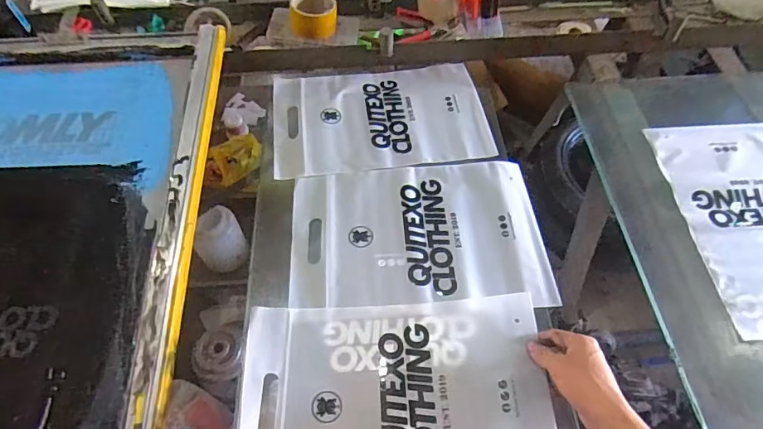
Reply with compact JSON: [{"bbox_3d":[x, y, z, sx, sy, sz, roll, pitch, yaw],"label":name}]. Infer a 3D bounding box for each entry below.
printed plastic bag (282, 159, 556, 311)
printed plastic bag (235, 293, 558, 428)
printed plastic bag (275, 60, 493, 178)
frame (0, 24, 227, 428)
[{"bbox_3d":[0.052,0.024,0.693,0.360,0.007,0.229,-4,59,-1],"label":"printed plastic bag"},{"bbox_3d":[0.019,0.222,0.549,0.353,0.039,0.245,-3,58,1],"label":"printed plastic bag"},{"bbox_3d":[-0.006,-0.176,0.818,0.360,0.010,0.240,-7,58,-1],"label":"printed plastic bag"},{"bbox_3d":[-0.524,0.028,0.658,0.526,0.043,0.712,-2,63,-1],"label":"frame"}]

